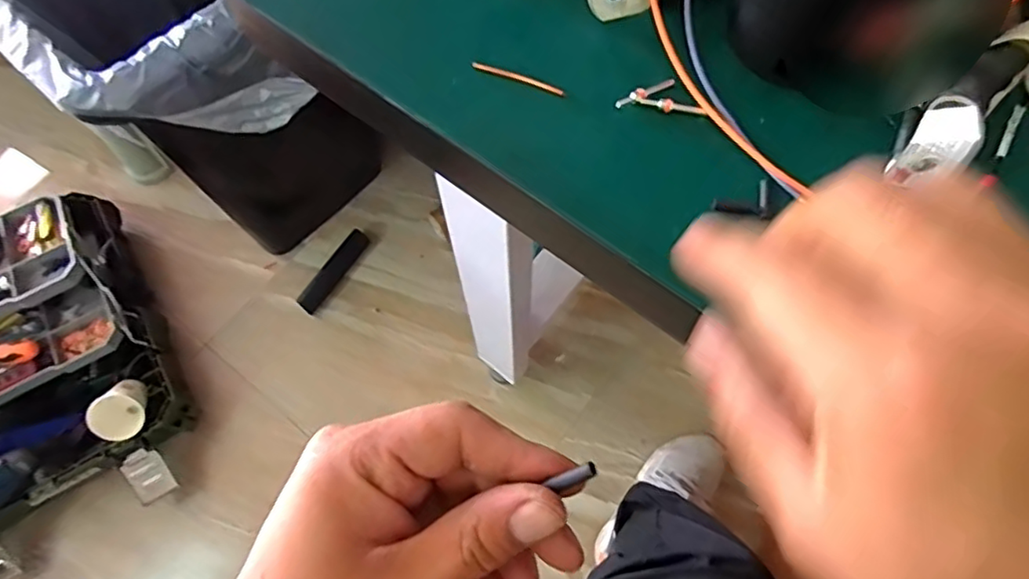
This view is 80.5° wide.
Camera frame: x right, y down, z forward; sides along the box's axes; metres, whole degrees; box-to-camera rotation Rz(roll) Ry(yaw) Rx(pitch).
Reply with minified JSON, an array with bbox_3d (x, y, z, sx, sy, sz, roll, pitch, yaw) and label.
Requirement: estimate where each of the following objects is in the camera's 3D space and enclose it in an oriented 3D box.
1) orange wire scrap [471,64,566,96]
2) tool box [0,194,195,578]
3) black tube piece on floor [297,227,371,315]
[{"bbox_3d":[0.003,-0.097,0.276,0.044,0.004,0.005,20,70,9],"label":"orange wire scrap"},{"bbox_3d":[-0.787,0.134,0.953,0.416,0.170,0.518,-28,71,-10],"label":"tool box"},{"bbox_3d":[-0.335,-0.035,1.128,0.039,0.018,0.174,30,72,12],"label":"black tube piece on floor"}]

